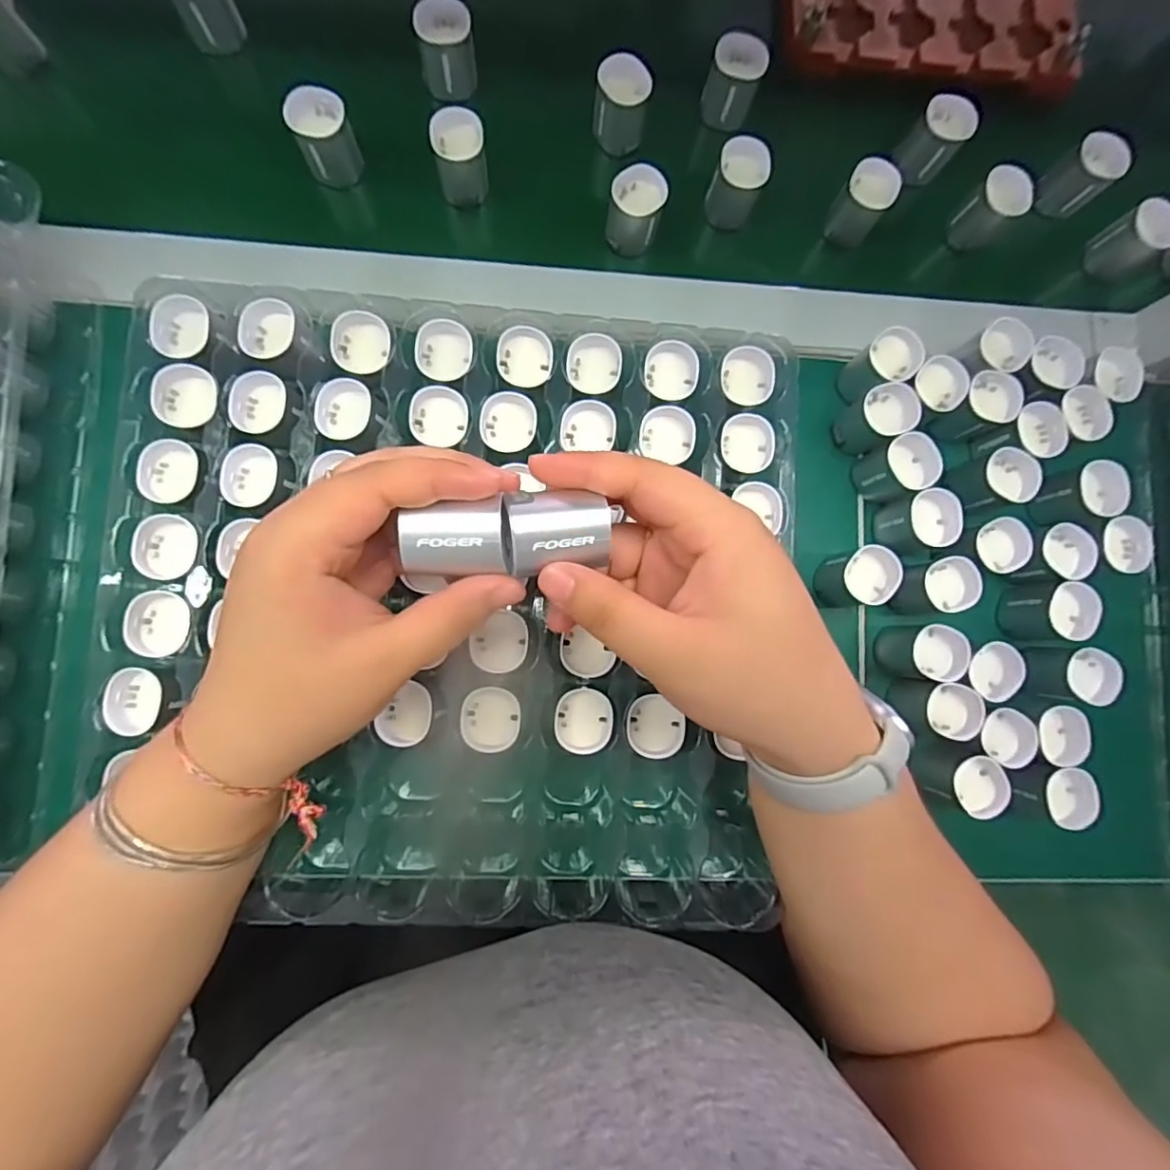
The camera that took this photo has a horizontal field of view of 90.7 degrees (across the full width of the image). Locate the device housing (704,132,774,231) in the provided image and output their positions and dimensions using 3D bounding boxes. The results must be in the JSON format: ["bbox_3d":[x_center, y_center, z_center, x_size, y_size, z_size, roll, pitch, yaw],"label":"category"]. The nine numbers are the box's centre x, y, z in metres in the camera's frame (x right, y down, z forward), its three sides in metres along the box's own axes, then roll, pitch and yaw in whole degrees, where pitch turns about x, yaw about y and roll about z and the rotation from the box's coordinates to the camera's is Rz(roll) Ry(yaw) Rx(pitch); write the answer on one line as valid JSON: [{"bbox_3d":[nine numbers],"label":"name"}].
[{"bbox_3d":[0.090,-0.236,0.340,0.029,0.041,0.026,14,84,-3],"label":"device housing"}]

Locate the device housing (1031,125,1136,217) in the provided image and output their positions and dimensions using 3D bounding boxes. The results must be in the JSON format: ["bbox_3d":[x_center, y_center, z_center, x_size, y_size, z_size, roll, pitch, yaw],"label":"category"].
[{"bbox_3d":[0.313,-0.257,0.361,0.035,0.036,0.032,0,85,-5],"label":"device housing"}]

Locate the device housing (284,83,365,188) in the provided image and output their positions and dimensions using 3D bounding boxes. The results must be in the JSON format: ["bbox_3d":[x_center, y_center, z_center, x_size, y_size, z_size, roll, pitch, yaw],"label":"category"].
[{"bbox_3d":[-0.144,-0.249,0.321,0.030,0.038,0.026,-21,87,-6],"label":"device housing"}]

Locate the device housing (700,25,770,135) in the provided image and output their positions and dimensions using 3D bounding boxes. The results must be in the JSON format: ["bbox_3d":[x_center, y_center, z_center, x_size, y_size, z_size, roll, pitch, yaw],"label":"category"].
[{"bbox_3d":[0.089,-0.300,0.346,0.031,0.038,0.028,23,84,-2],"label":"device housing"}]

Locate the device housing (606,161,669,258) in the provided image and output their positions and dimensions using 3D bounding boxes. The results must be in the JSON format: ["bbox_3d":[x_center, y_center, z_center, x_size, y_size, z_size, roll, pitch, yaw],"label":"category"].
[{"bbox_3d":[0.029,-0.214,0.330,0.029,0.032,0.031,10,84,-4],"label":"device housing"}]

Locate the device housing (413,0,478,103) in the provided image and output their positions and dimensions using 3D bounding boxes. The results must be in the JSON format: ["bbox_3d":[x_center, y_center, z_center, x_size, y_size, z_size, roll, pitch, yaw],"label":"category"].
[{"bbox_3d":[-0.079,-0.308,0.332,0.031,0.033,0.034,0,85,-5],"label":"device housing"}]

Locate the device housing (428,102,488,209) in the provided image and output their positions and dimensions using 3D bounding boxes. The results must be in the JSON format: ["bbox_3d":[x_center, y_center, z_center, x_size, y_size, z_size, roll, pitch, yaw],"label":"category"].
[{"bbox_3d":[-0.071,-0.242,0.329,0.028,0.035,0.031,-8,86,-5],"label":"device housing"}]

